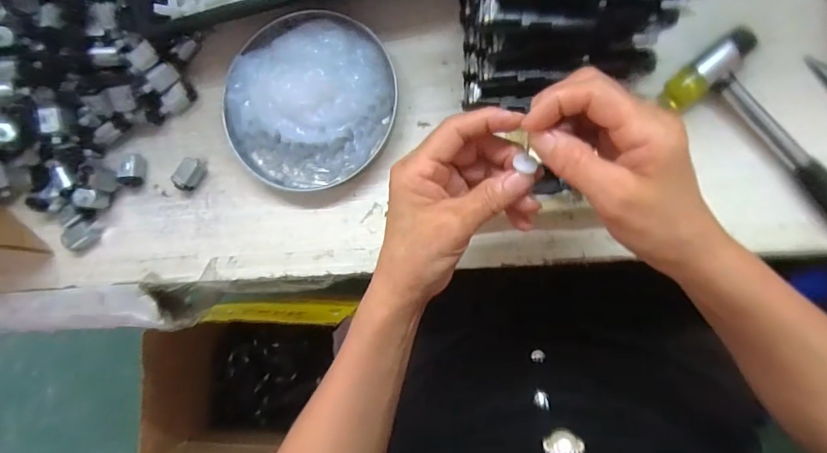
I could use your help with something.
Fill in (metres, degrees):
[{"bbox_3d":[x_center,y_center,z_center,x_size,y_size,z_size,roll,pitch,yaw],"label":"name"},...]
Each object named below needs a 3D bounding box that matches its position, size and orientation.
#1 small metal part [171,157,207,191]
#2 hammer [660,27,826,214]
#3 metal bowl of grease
[{"bbox_3d":[-0.192,-0.045,0.399,0.018,0.014,0.027,33,92,9],"label":"small metal part"},{"bbox_3d":[0.277,-0.031,0.318,0.061,0.022,0.228,-39,82,5],"label":"hammer"},{"bbox_3d":[-0.087,-0.102,0.378,0.136,0.032,0.140,0,87,9],"label":"metal bowl of grease"}]

